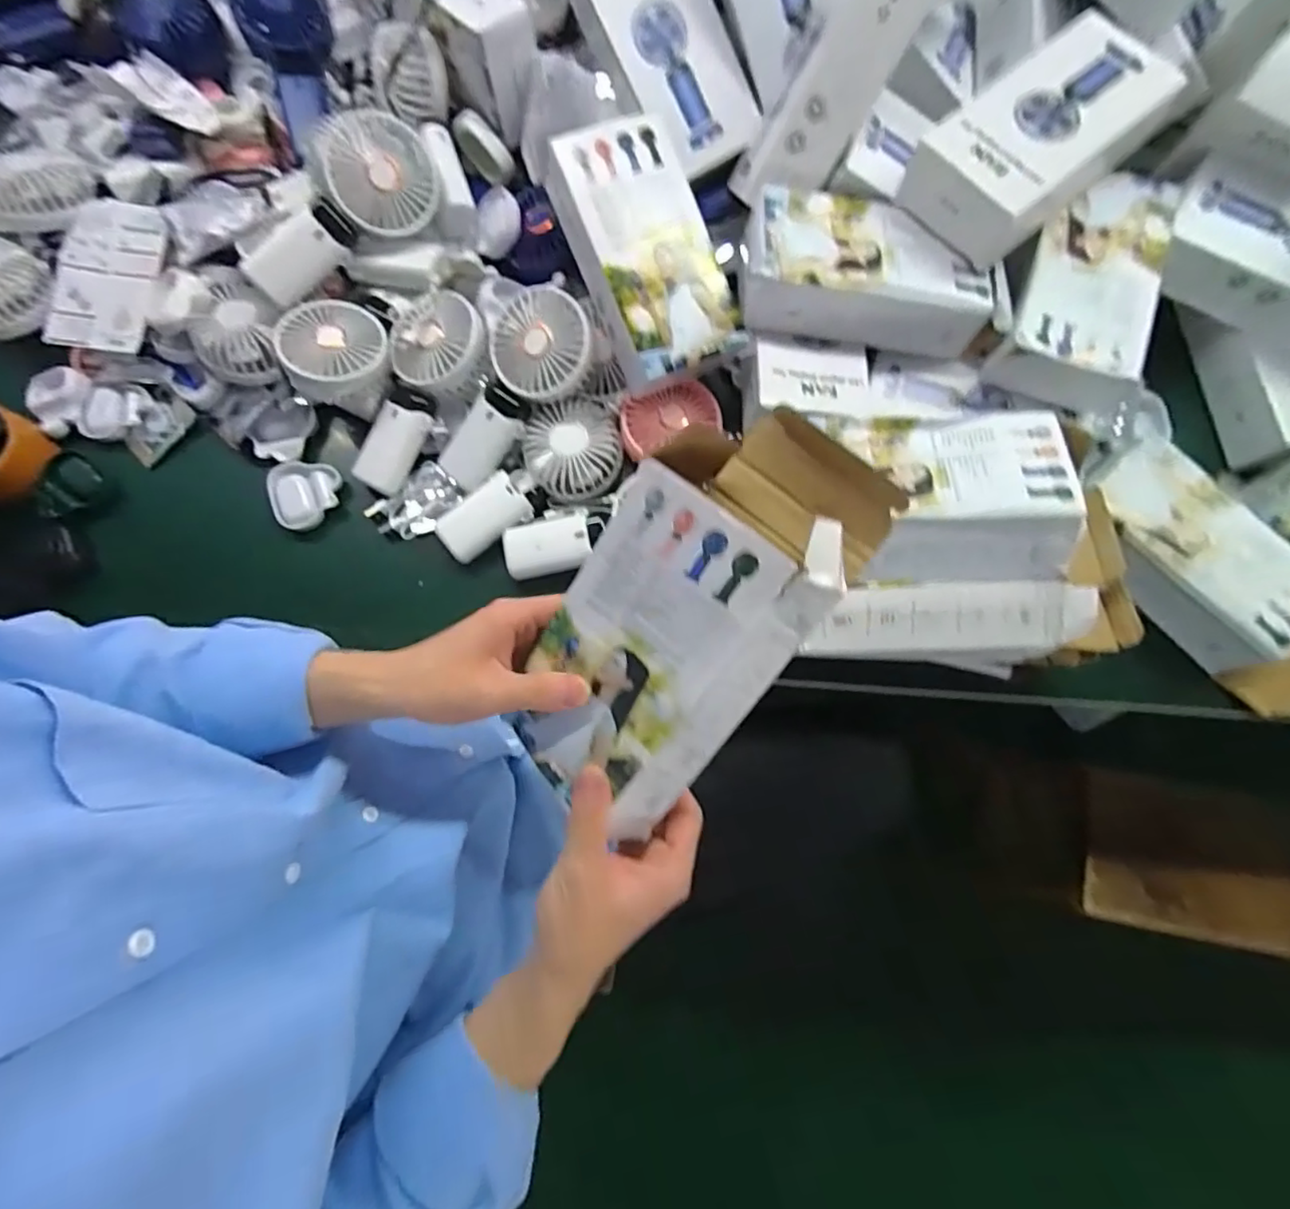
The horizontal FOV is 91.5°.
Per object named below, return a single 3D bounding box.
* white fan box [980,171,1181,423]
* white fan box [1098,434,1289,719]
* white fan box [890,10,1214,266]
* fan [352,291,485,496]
[{"bbox_3d":[0.370,-0.267,0.534,0.108,0.052,0.196,21,79,5],"label":"white fan box"},{"bbox_3d":[0.472,-0.020,0.526,0.099,0.061,0.248,-36,80,-7],"label":"white fan box"},{"bbox_3d":[0.312,-0.368,0.500,0.196,0.054,0.103,-37,80,-7],"label":"white fan box"},{"bbox_3d":[-0.205,-0.191,0.578,0.075,0.045,0.188,30,97,7],"label":"fan"}]

